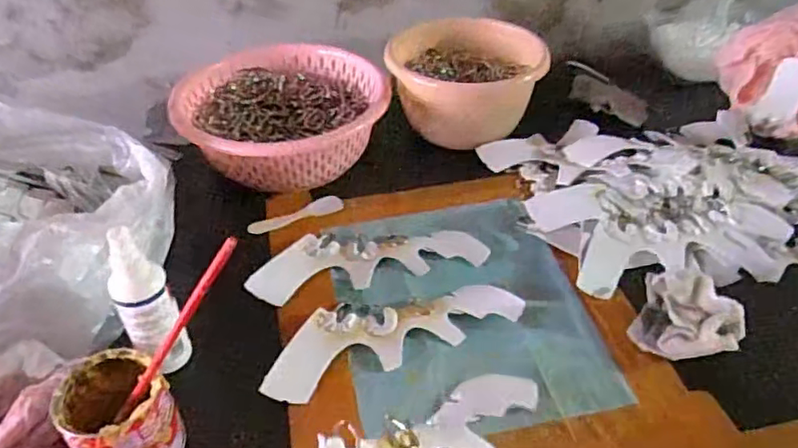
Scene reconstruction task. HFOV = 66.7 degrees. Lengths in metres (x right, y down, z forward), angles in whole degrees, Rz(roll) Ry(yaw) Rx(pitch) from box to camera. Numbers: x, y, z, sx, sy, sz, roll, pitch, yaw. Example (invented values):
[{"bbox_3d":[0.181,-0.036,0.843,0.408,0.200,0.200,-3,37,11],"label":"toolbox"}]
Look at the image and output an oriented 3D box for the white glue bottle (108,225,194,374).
[{"bbox_3d":[-0.179,0.060,0.432,0.037,0.122,0.029,-23,46,-24],"label":"white glue bottle"}]

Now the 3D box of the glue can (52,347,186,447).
[{"bbox_3d":[-0.181,0.126,0.394,0.061,0.068,0.064,0,41,0],"label":"glue can"}]

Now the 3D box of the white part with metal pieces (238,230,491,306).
[{"bbox_3d":[-0.029,0.025,0.556,0.206,0.017,0.075,-9,41,-10],"label":"white part with metal pieces"}]

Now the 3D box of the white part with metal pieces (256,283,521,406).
[{"bbox_3d":[-0.004,0.081,0.487,0.207,0.010,0.075,-12,42,-14],"label":"white part with metal pieces"}]

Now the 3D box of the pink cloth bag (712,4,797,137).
[{"bbox_3d":[0.411,-0.167,0.657,0.066,0.121,0.146,-33,50,-32],"label":"pink cloth bag"}]

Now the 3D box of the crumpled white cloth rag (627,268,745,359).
[{"bbox_3d":[0.223,0.073,0.469,0.077,0.047,0.058,25,47,27],"label":"crumpled white cloth rag"}]

